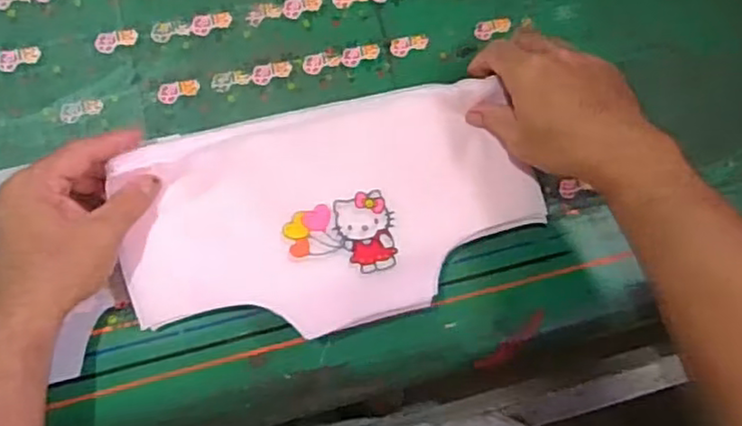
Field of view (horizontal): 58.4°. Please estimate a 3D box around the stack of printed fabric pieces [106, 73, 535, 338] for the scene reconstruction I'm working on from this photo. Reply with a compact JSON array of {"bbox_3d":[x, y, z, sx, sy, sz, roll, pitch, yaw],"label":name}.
[{"bbox_3d":[-0.026,0.000,0.519,0.319,0.022,0.169,-12,85,-8],"label":"stack of printed fabric pieces"}]

